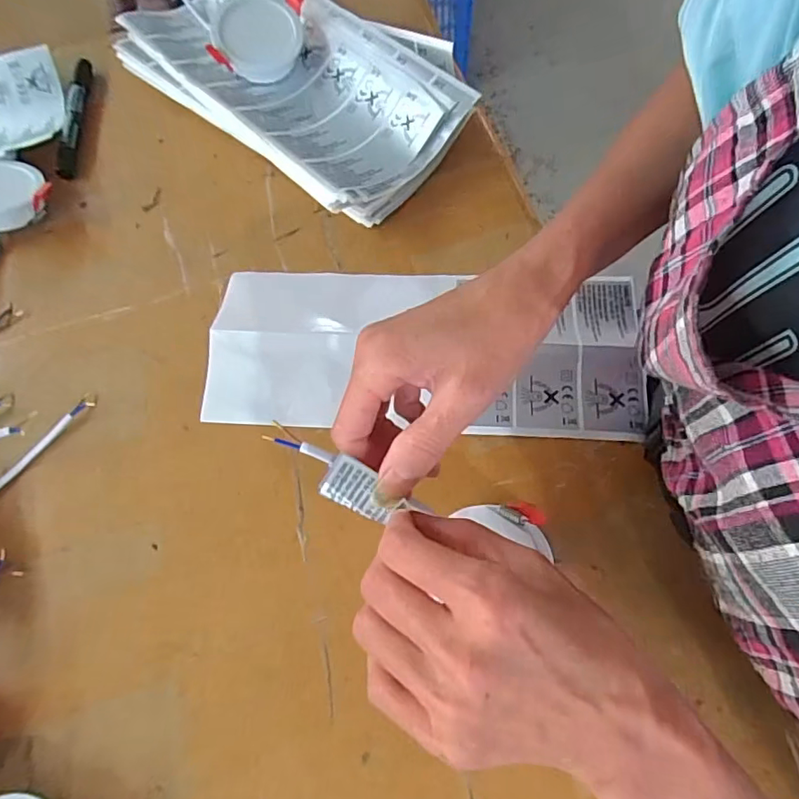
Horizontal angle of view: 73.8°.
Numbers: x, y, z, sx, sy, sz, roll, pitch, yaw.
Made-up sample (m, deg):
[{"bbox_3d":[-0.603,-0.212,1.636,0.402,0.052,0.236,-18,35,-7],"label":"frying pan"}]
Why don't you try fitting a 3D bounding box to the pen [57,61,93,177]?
[{"bbox_3d":[-0.290,-0.256,0.477,0.015,0.018,0.144,-7,66,0],"label":"pen"}]

